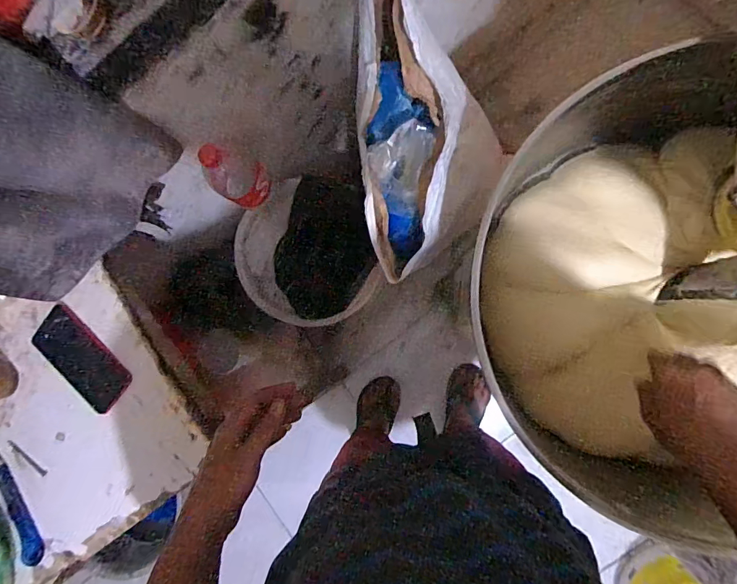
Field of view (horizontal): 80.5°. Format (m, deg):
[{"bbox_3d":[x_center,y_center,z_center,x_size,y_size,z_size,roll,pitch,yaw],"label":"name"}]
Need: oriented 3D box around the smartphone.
[{"bbox_3d":[-0.414,0.093,0.623,0.165,0.013,0.085,40,95,8],"label":"smartphone"}]

